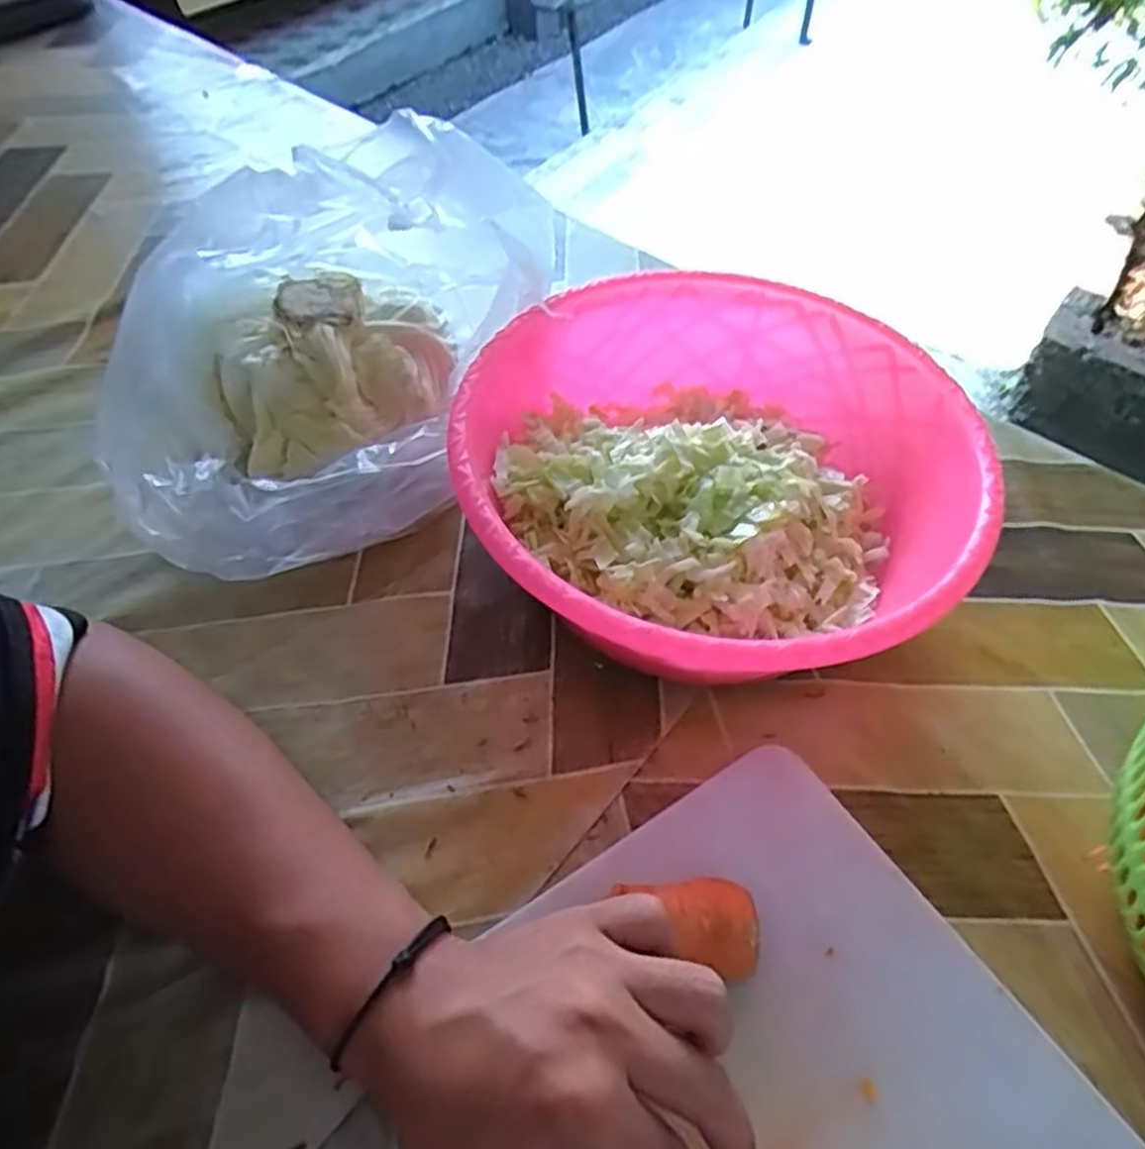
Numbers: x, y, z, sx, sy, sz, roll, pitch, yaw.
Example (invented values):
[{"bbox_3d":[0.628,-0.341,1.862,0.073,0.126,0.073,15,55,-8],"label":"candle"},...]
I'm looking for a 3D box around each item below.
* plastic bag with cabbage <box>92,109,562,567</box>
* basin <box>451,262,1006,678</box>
[{"bbox_3d":[-0.129,-0.118,0.401,0.233,0.141,0.178,-35,62,-25],"label":"plastic bag with cabbage"},{"bbox_3d":[0.066,-0.042,0.391,0.228,0.089,0.230,1,53,-2],"label":"basin"}]

